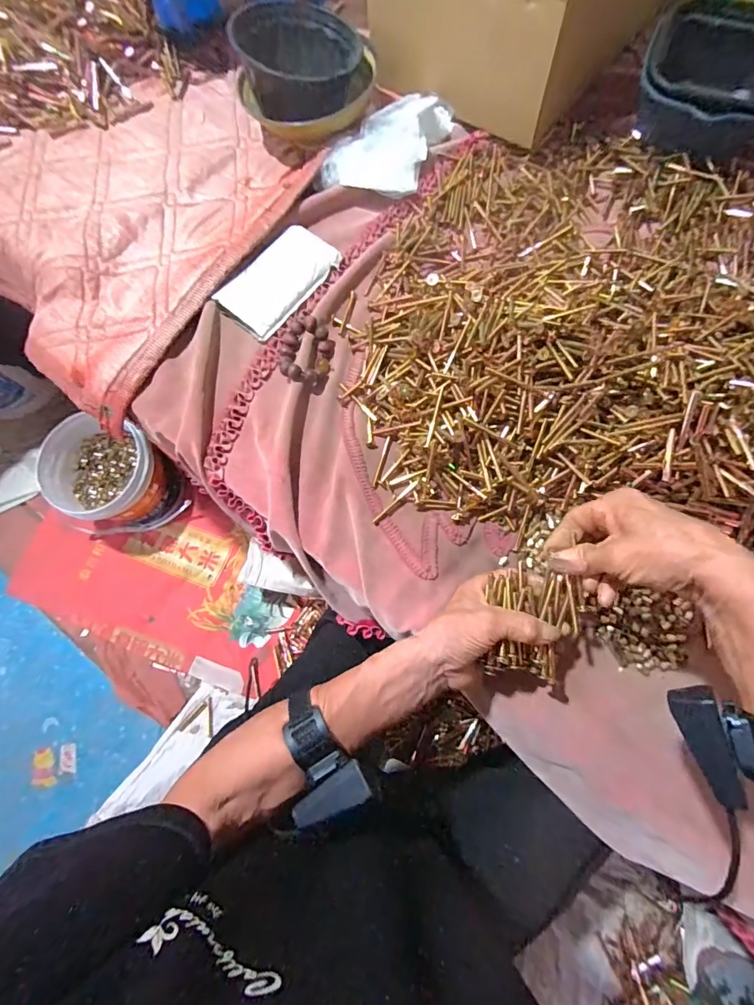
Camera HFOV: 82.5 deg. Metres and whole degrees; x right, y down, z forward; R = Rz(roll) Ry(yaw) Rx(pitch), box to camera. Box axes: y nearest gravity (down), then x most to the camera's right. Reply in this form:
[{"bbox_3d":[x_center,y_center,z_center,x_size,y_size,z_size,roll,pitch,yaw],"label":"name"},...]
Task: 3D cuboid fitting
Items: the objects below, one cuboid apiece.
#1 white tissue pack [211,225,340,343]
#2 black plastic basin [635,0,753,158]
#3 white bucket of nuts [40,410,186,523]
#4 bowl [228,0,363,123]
[{"bbox_3d":[-0.127,-0.294,0.563,0.085,0.011,0.163,38,79,11],"label":"white tissue pack"},{"bbox_3d":[0.436,-0.545,0.565,0.170,0.105,0.120,18,76,7],"label":"black plastic basin"},{"bbox_3d":[-0.553,-0.043,0.911,0.208,0.180,0.179,22,76,8],"label":"white bucket of nuts"},{"bbox_3d":[-0.111,-0.610,0.591,0.150,0.067,0.140,-1,75,2],"label":"bowl"}]

